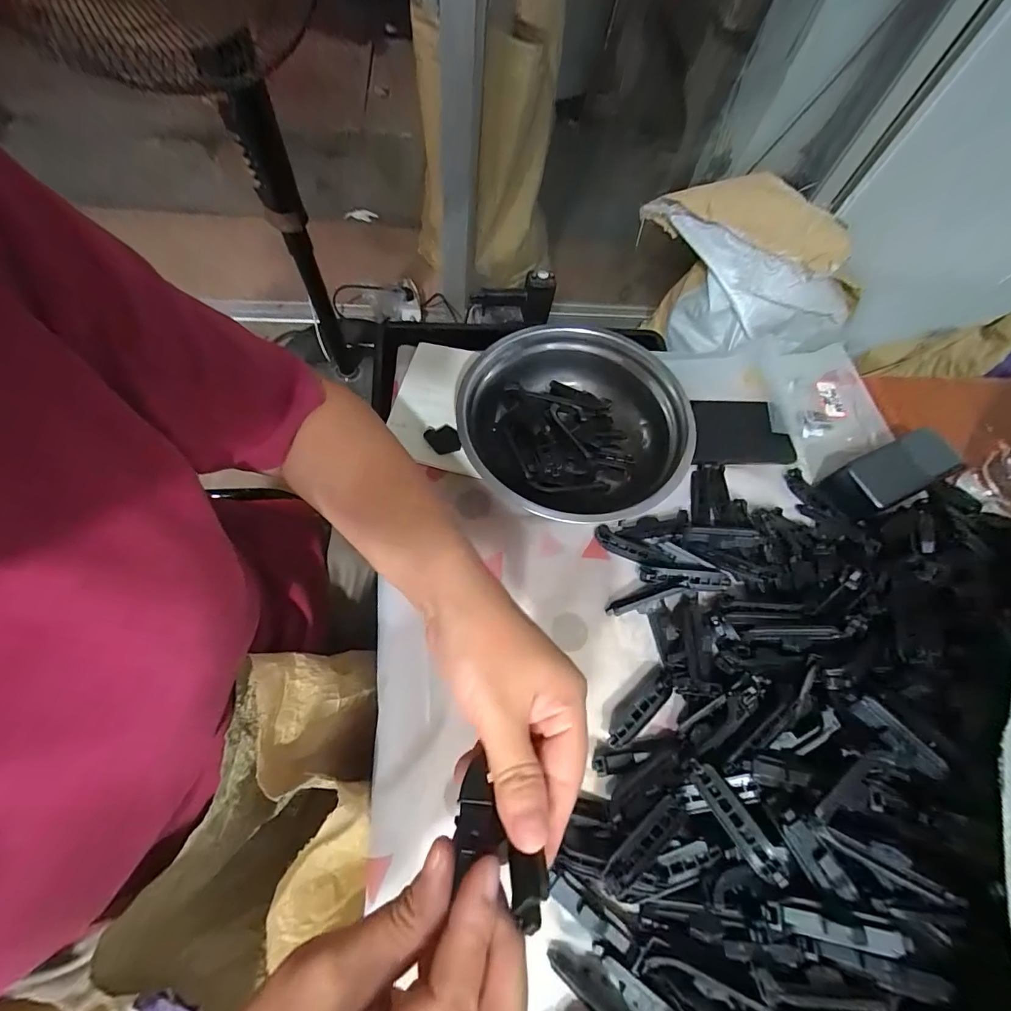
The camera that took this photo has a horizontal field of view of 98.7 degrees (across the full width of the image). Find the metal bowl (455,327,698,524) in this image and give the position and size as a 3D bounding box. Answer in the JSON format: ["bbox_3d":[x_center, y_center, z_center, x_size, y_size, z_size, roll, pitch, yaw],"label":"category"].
[{"bbox_3d":[0.070,-0.074,0.422,0.199,0.080,0.187,2,65,-5],"label":"metal bowl"}]

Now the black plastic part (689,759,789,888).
[{"bbox_3d":[0.154,0.209,0.291,0.022,0.009,0.073,-29,54,-11],"label":"black plastic part"}]

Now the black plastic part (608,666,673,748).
[{"bbox_3d":[0.107,0.159,0.343,0.072,0.011,0.020,-35,74,-20],"label":"black plastic part"}]

